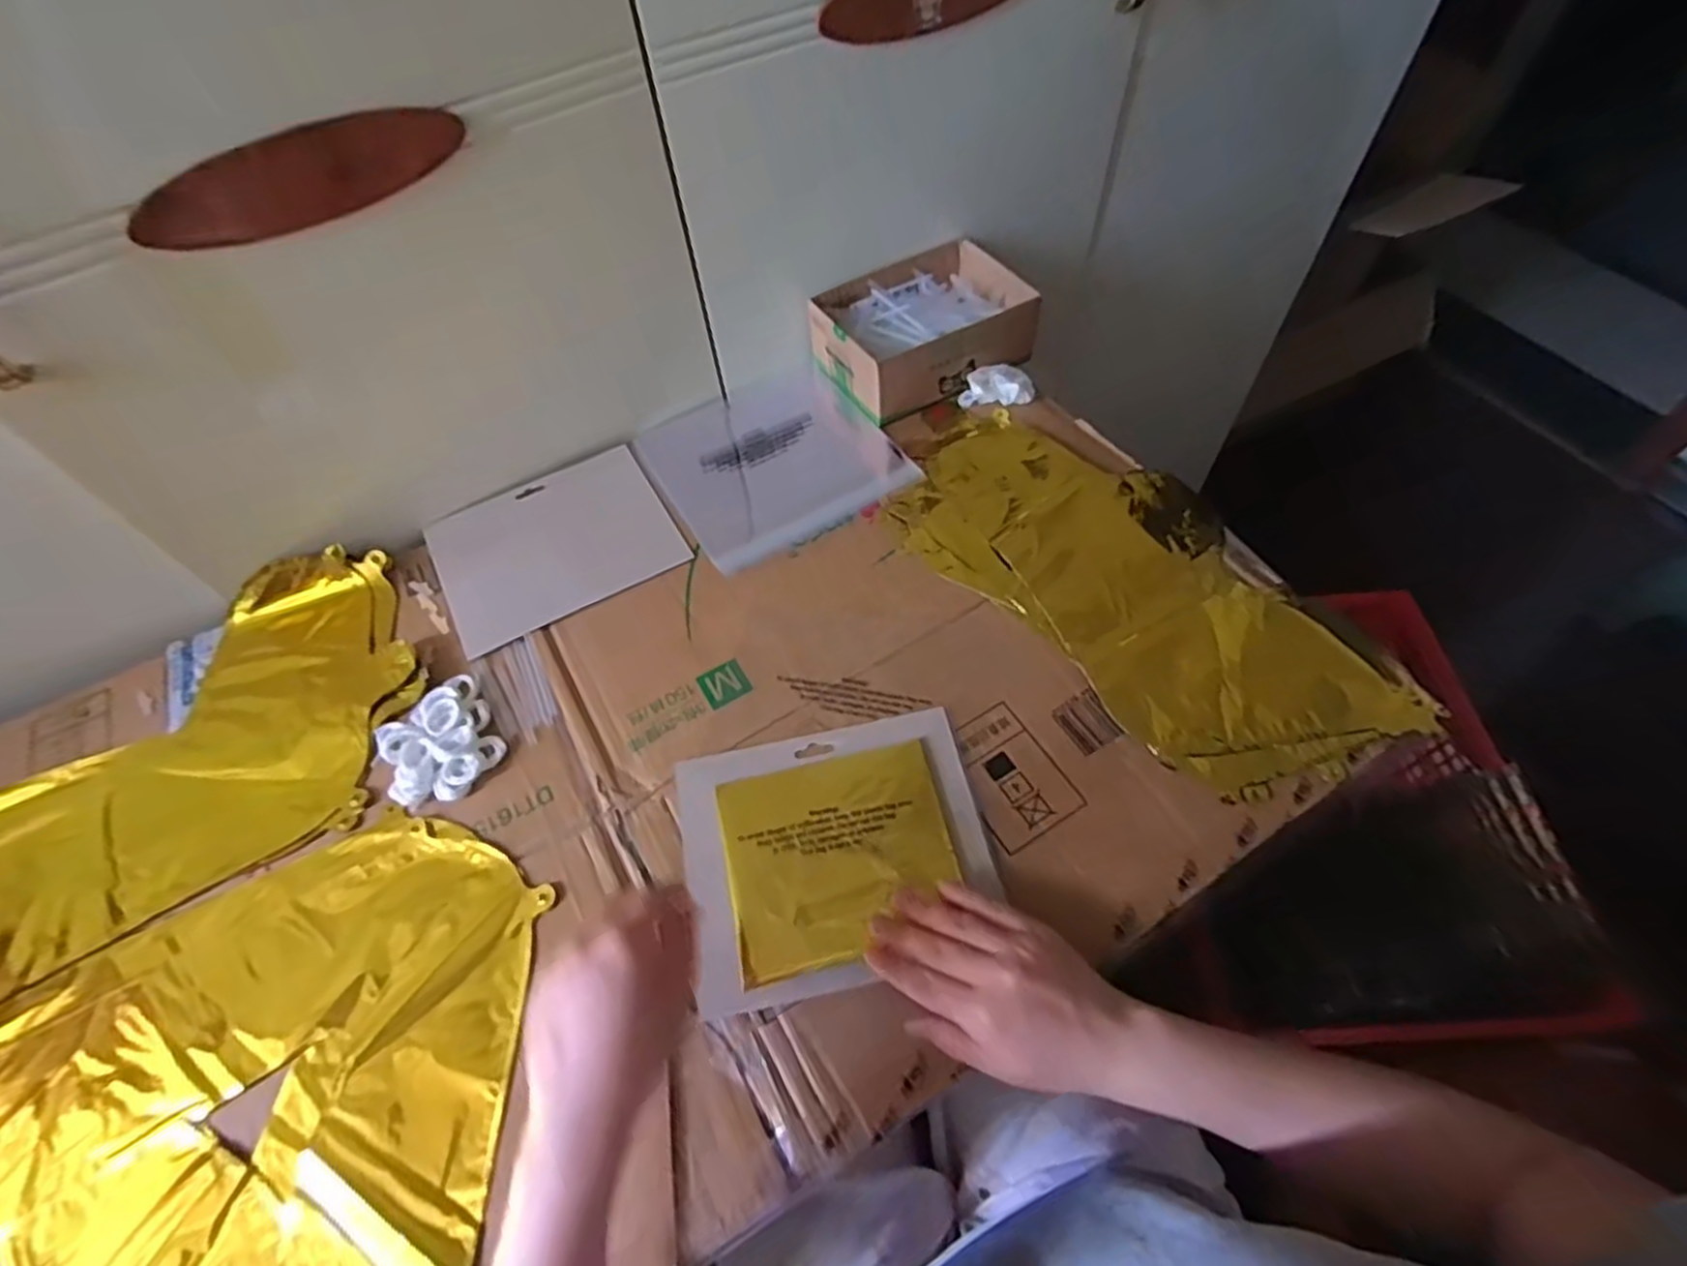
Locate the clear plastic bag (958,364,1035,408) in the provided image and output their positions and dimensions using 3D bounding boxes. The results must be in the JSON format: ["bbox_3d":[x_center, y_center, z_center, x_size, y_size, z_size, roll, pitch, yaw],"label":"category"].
[{"bbox_3d":[0.144,-0.233,0.709,0.067,0.020,0.034,-4,57,1],"label":"clear plastic bag"}]

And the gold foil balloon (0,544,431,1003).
[{"bbox_3d":[-0.507,0.099,0.530,0.394,0.013,0.236,-28,60,-13],"label":"gold foil balloon"}]

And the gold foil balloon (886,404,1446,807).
[{"bbox_3d":[0.230,-0.039,0.588,0.207,0.030,0.393,-39,63,-19],"label":"gold foil balloon"}]

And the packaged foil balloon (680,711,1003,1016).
[{"bbox_3d":[-0.004,0.138,0.487,0.193,0.015,0.161,-13,57,-4],"label":"packaged foil balloon"}]

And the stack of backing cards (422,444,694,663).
[{"bbox_3d":[-0.250,-0.079,0.647,0.190,0.009,0.161,-29,60,-14],"label":"stack of backing cards"}]

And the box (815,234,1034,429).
[{"bbox_3d":[0.080,-0.296,0.719,0.192,0.058,0.146,-32,61,-15],"label":"box"}]

